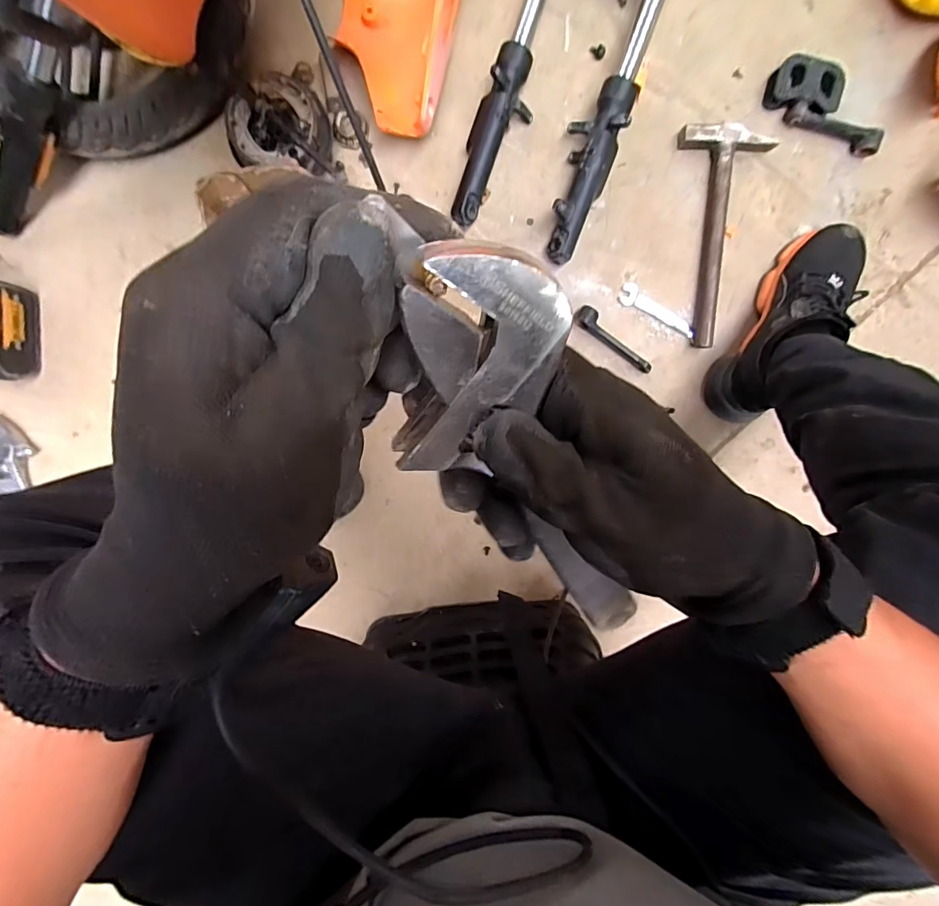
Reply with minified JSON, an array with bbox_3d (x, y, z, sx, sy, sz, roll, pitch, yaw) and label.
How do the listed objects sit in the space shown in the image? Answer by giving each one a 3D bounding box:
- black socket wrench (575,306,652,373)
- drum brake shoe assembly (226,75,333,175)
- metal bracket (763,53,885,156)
[{"bbox_3d":[0.195,-0.152,0.640,0.123,0.027,0.026,38,94,-5],"label":"black socket wrench"},{"bbox_3d":[-0.231,-0.399,0.589,0.116,0.061,0.103,5,98,0],"label":"drum brake shoe assembly"},{"bbox_3d":[0.465,-0.454,0.611,0.163,0.028,0.076,20,95,-4],"label":"metal bracket"}]

